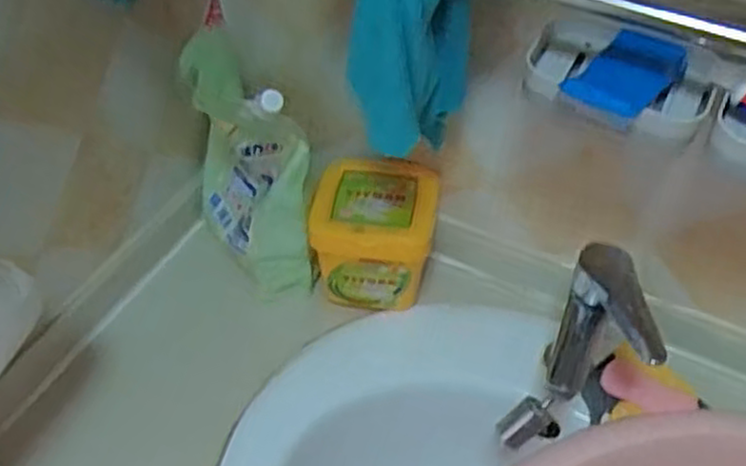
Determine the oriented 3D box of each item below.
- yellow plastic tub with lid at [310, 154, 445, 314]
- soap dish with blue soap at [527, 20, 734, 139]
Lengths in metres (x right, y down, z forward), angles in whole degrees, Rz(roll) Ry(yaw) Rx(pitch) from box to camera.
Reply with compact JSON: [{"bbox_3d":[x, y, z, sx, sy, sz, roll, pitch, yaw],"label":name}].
[{"bbox_3d":[0.003,0.000,0.761,0.114,0.101,0.116,1,48,-1],"label":"yellow plastic tub with lid"},{"bbox_3d":[0.175,-0.115,0.532,0.125,0.032,0.107,16,49,11],"label":"soap dish with blue soap"}]

